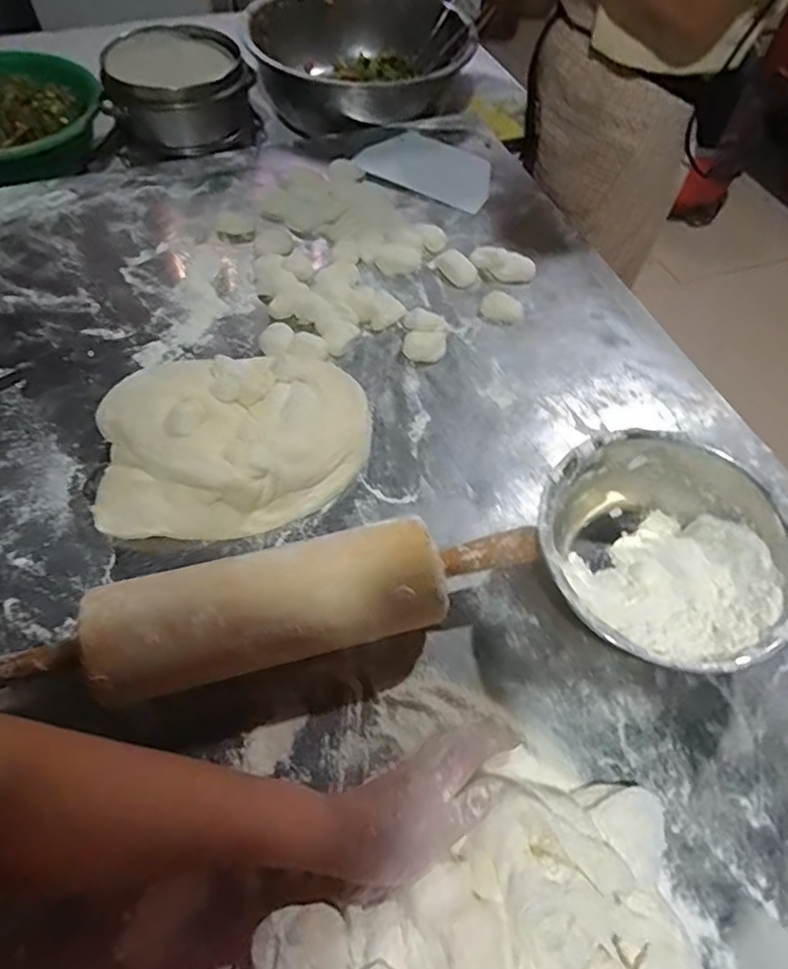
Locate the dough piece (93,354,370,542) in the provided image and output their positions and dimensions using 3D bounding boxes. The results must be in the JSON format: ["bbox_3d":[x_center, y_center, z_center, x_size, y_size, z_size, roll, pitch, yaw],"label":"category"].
[{"bbox_3d":[-0.139,-0.045,0.530,0.240,0.060,0.170,-9,59,-9],"label":"dough piece"}]

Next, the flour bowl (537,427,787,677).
[{"bbox_3d":[0.209,0.054,0.479,0.184,0.086,0.180,1,58,-2],"label":"flour bowl"}]

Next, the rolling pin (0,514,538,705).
[{"bbox_3d":[-0.087,0.084,0.415,0.412,0.071,0.071,-13,59,-11],"label":"rolling pin"}]

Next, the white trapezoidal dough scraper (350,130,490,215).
[{"bbox_3d":[0.046,-0.396,0.739,0.162,0.009,0.105,26,63,10],"label":"white trapezoidal dough scraper"}]

